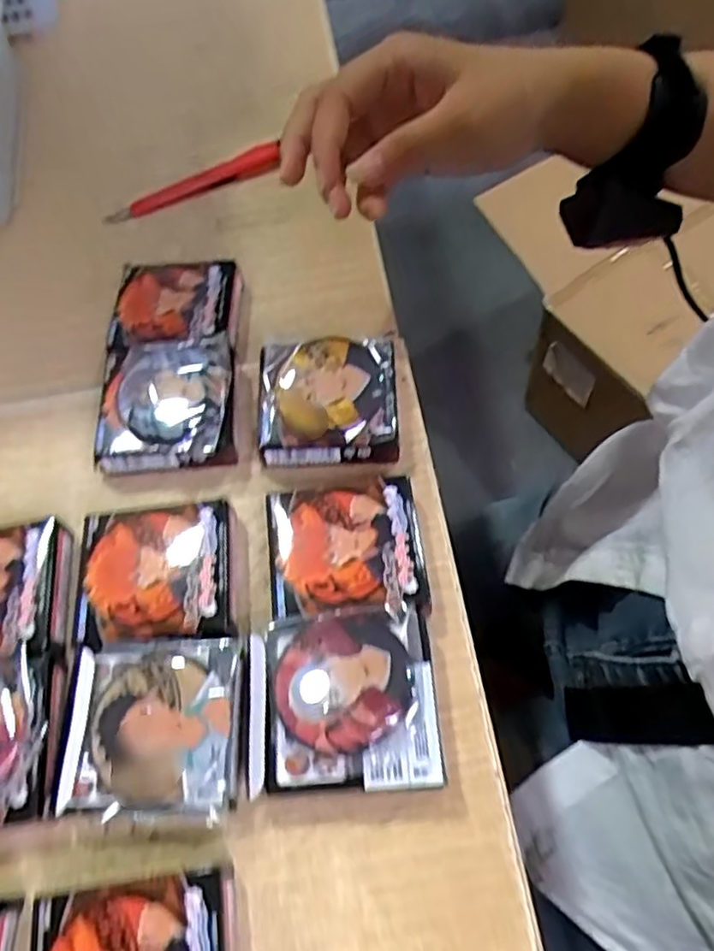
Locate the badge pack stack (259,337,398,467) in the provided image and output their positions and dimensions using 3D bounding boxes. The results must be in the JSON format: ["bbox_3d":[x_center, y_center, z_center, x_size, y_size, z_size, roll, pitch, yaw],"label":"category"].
[{"bbox_3d":[-0.015,-0.038,0.344,0.070,0.038,0.065,-3,62,4],"label":"badge pack stack"}]

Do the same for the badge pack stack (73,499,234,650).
[{"bbox_3d":[-0.093,0.047,0.308,0.069,0.021,0.067,-8,61,2],"label":"badge pack stack"}]

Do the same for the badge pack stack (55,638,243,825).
[{"bbox_3d":[-0.084,0.105,0.274,0.074,0.033,0.067,-2,62,4],"label":"badge pack stack"}]

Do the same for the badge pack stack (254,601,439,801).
[{"bbox_3d":[-0.006,0.093,0.272,0.076,0.036,0.071,-6,61,2],"label":"badge pack stack"}]

